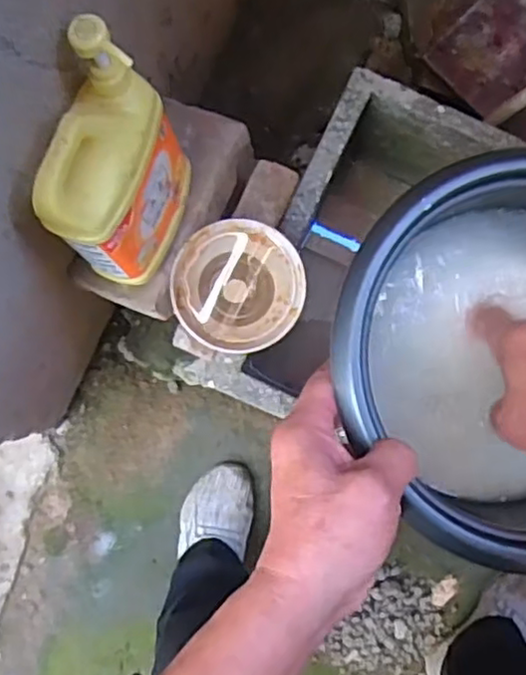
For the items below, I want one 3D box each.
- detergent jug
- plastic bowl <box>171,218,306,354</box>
[{"bbox_3d":[-0.124,-0.140,0.595,0.093,0.195,0.161,16,86,-2],"label":"detergent jug"},{"bbox_3d":[-0.026,-0.054,0.744,0.137,0.047,0.136,4,87,-2],"label":"plastic bowl"}]

